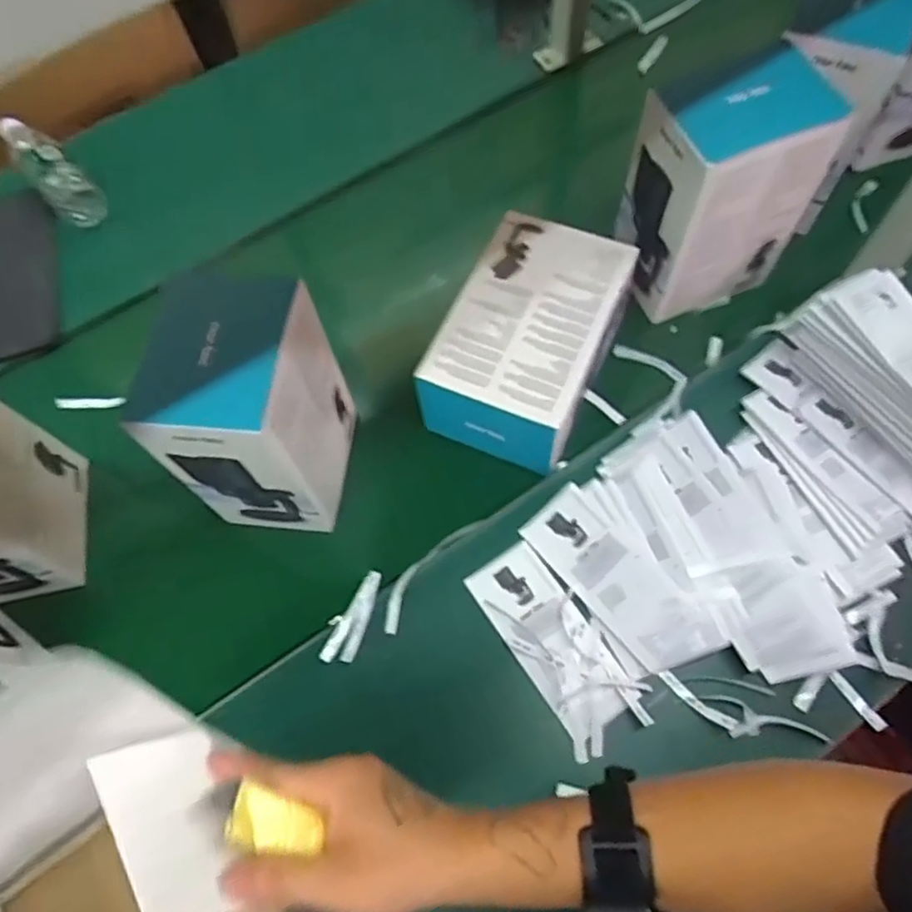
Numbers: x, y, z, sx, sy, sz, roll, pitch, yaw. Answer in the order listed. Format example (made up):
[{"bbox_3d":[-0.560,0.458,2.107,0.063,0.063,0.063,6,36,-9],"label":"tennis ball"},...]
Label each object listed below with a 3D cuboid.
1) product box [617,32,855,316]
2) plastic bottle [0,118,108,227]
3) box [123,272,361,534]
[{"bbox_3d":[0.271,-0.267,0.683,0.158,0.219,0.104,-16,64,-7],"label":"product box"},{"bbox_3d":[-0.568,-0.399,0.903,0.062,0.071,0.238,-40,69,-18],"label":"plastic bottle"},{"bbox_3d":[-0.185,-0.039,0.610,0.123,0.248,0.156,7,63,4],"label":"box"}]

